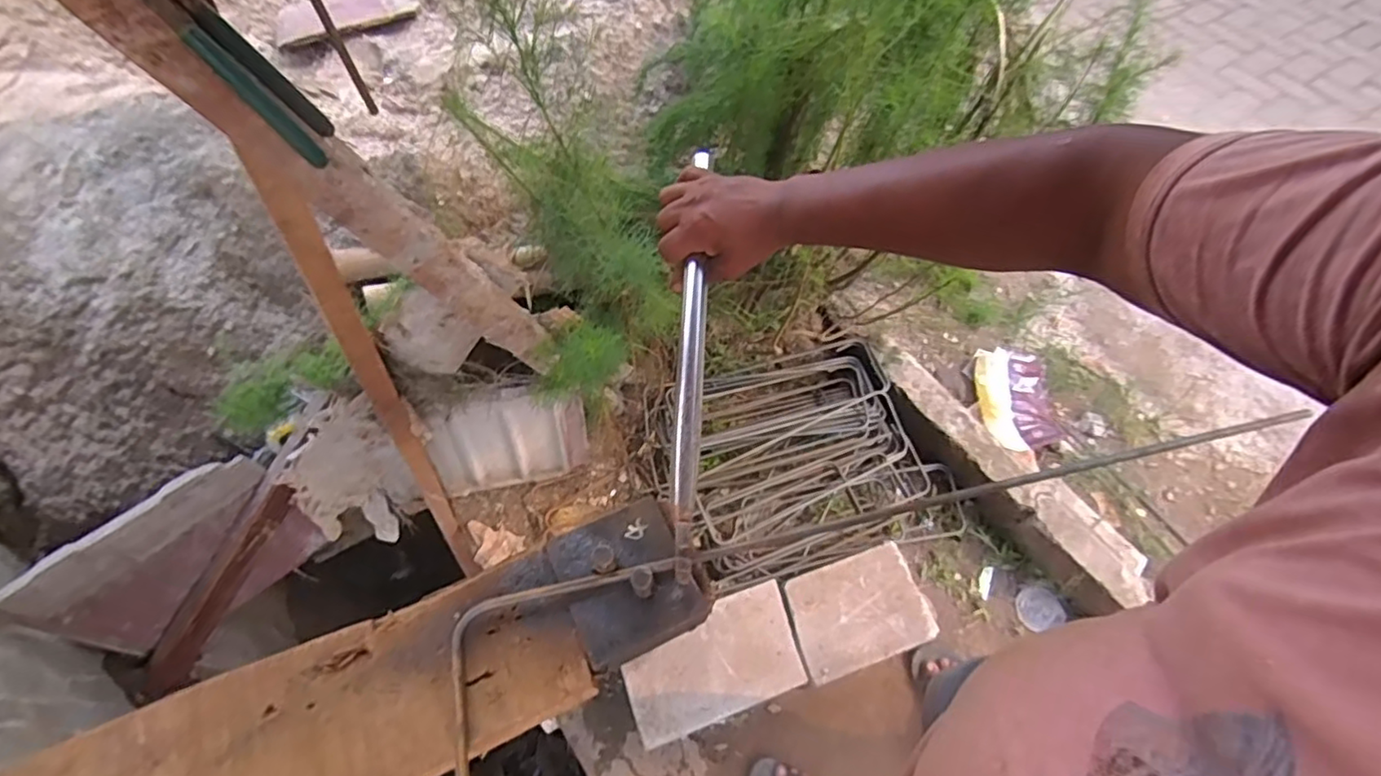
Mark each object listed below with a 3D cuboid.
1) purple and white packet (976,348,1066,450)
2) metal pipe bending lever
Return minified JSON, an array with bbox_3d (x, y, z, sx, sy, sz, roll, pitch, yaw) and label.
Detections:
[{"bbox_3d":[0.818,0.025,1.554,0.188,0.049,0.272,1,59,-1],"label":"purple and white packet"},{"bbox_3d":[0.002,-0.044,0.508,0.019,0.019,0.392,3,64,0],"label":"metal pipe bending lever"}]

